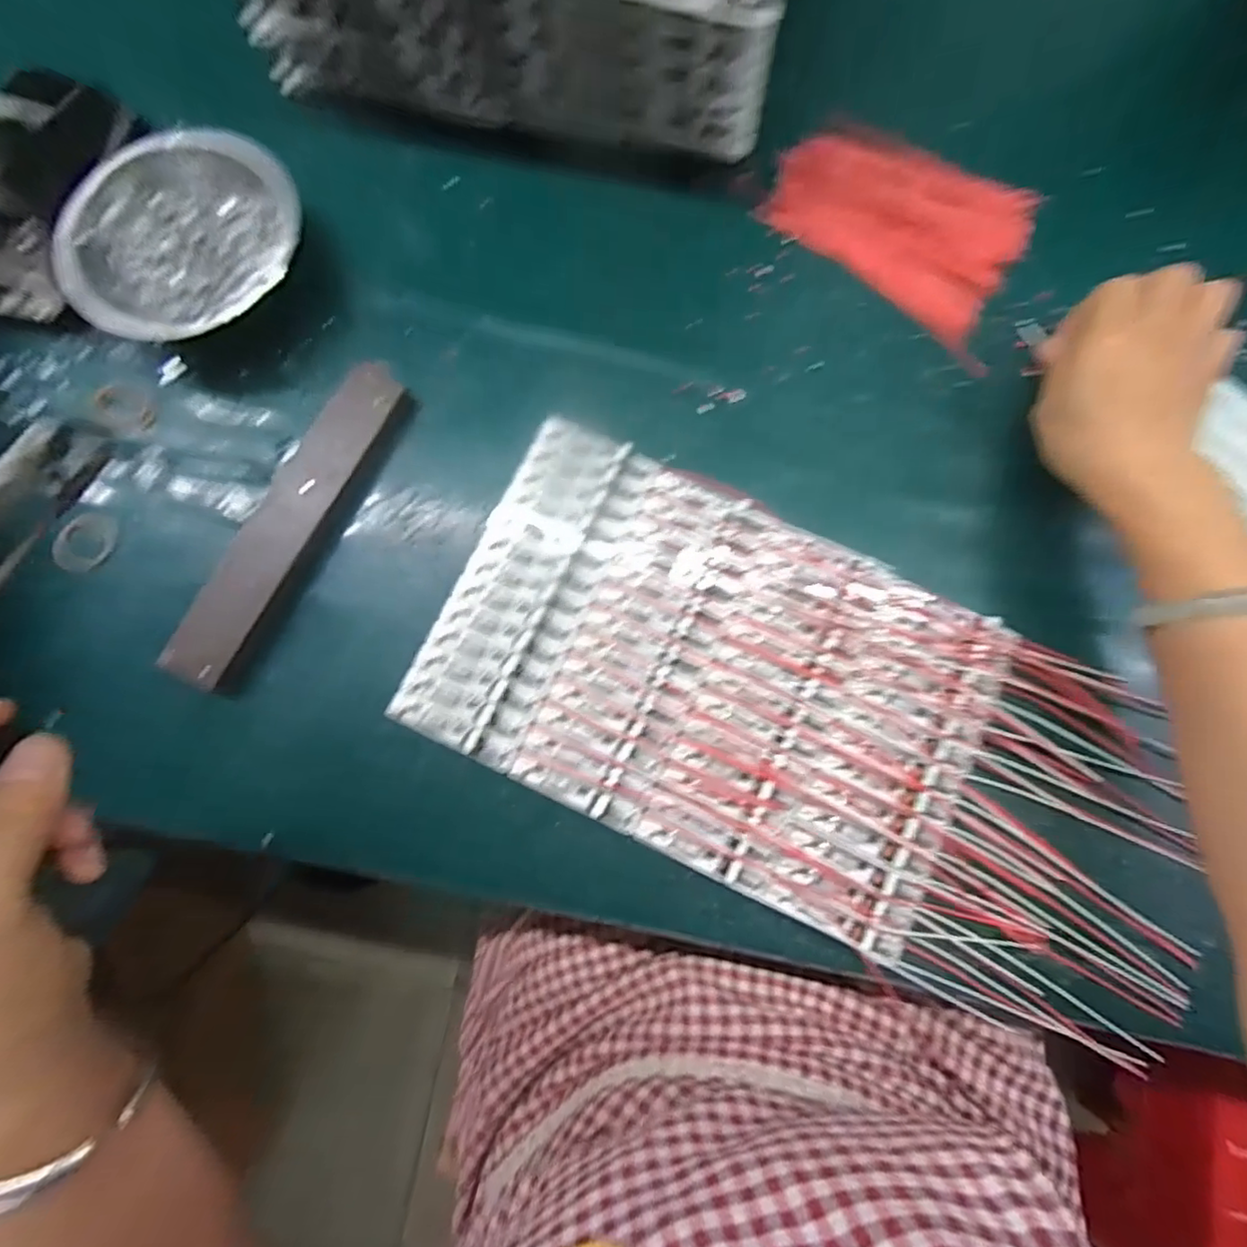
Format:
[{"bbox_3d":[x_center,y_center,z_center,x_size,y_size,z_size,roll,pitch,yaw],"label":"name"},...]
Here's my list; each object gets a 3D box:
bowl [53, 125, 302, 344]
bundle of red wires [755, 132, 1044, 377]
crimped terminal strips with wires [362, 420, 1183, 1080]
[{"bbox_3d":[-0.243,-0.215,0.347,0.121,0.039,0.122,0,81,0],"label":"bowl"},{"bbox_3d":[0.178,-0.254,0.378,0.161,0.011,0.108,37,82,5],"label":"bundle of red wires"},{"bbox_3d":[0.103,0.051,0.326,0.412,0.012,0.192,25,81,4],"label":"crimped terminal strips with wires"}]

